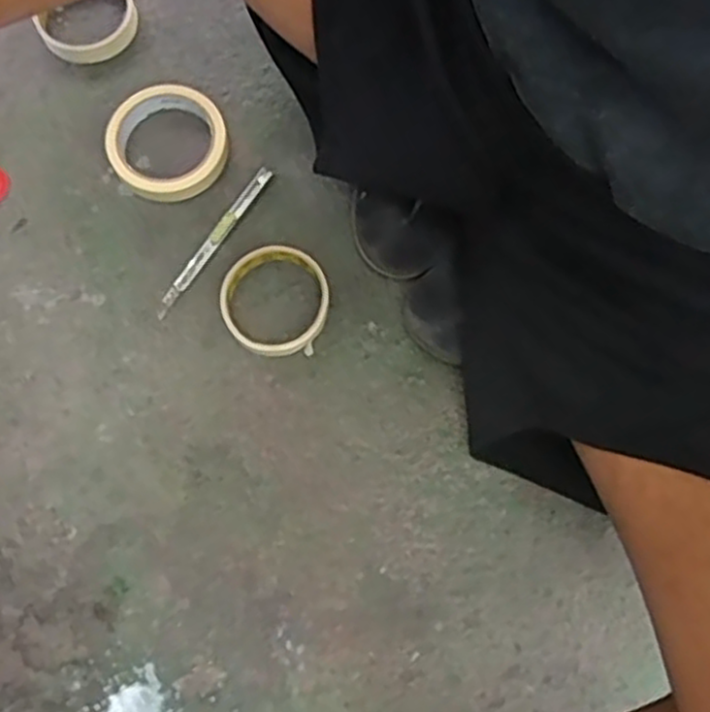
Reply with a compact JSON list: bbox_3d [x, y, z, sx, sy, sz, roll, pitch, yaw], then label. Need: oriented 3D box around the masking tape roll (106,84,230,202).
[{"bbox_3d":[-0.158,-0.182,0.617,0.097,0.023,0.097,0,77,0],"label":"masking tape roll"}]

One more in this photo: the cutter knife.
[{"bbox_3d":[-0.117,-0.097,0.605,0.013,0.004,0.153,34,79,8],"label":"cutter knife"}]

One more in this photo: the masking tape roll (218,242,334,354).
[{"bbox_3d":[-0.062,-0.043,0.579,0.084,0.020,0.088,0,77,0],"label":"masking tape roll"}]

